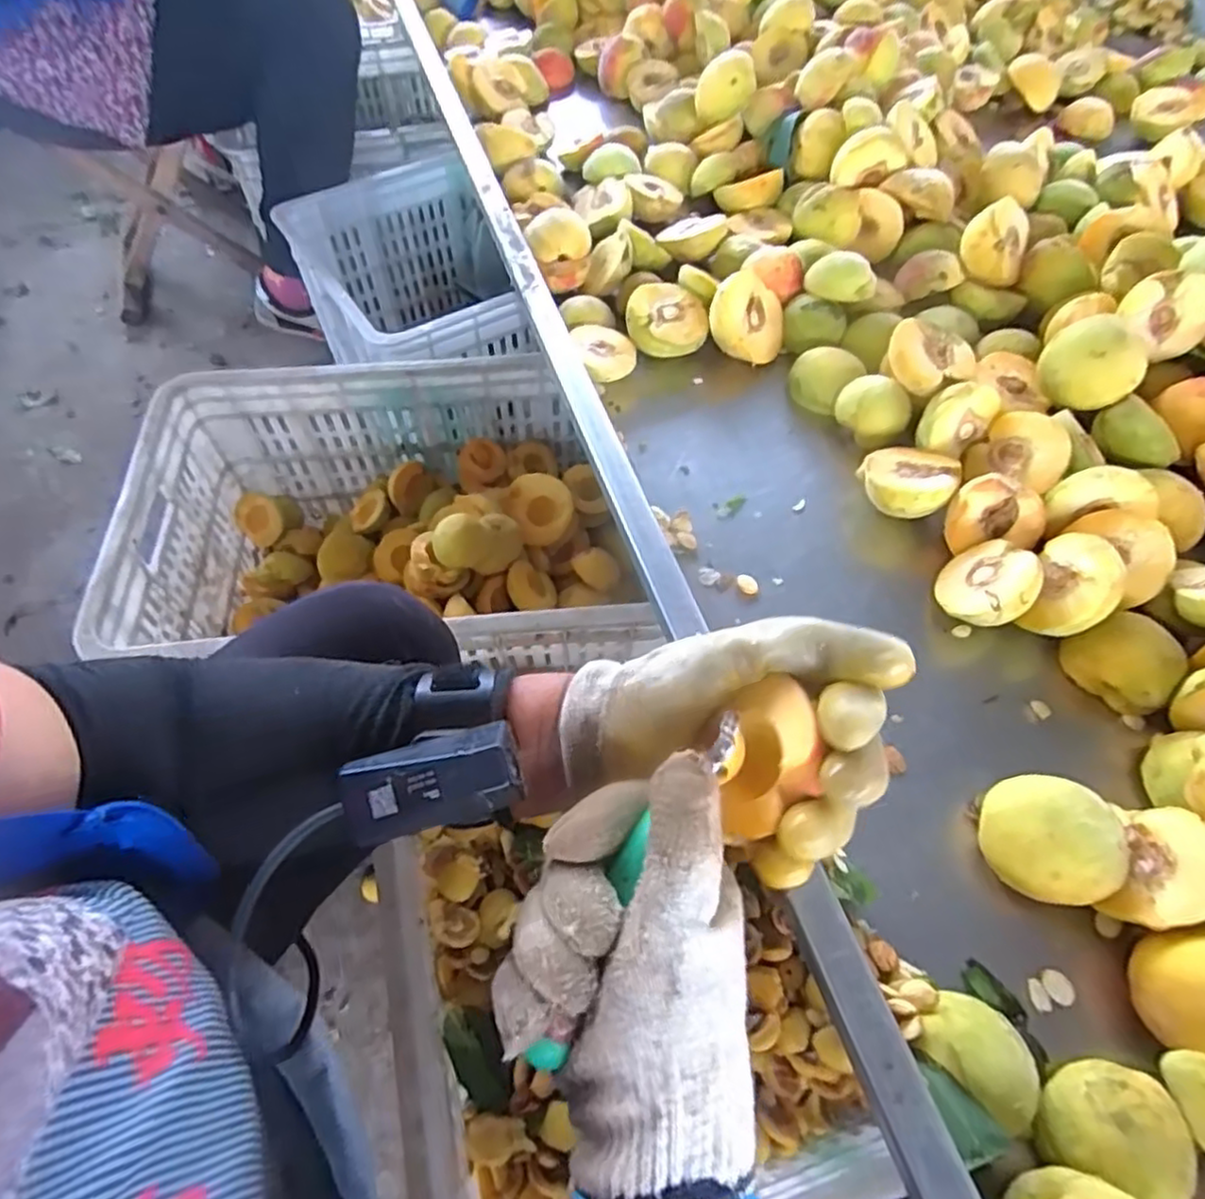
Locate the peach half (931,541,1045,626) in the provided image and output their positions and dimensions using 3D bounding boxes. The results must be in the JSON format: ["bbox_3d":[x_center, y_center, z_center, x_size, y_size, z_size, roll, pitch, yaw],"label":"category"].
[{"bbox_3d":[0.246,-0.009,0.440,0.058,0.022,0.057,-36,31,24],"label":"peach half"}]

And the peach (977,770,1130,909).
[{"bbox_3d":[0.229,0.123,0.357,0.053,0.048,0.061,-20,60,-16],"label":"peach"}]

